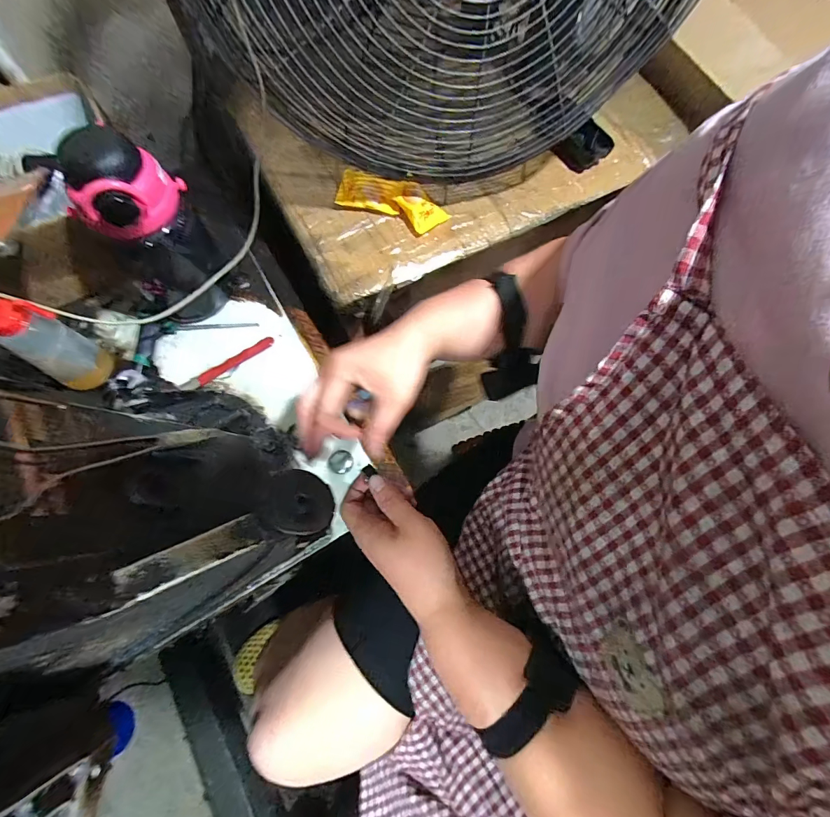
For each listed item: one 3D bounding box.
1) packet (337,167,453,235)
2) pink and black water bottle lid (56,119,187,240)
[{"bbox_3d":[-0.027,-0.254,0.478,0.130,0.025,0.051,19,69,5],"label":"packet"},{"bbox_3d":[-0.250,-0.192,0.335,0.083,0.060,0.063,-33,74,-14],"label":"pink and black water bottle lid"}]

